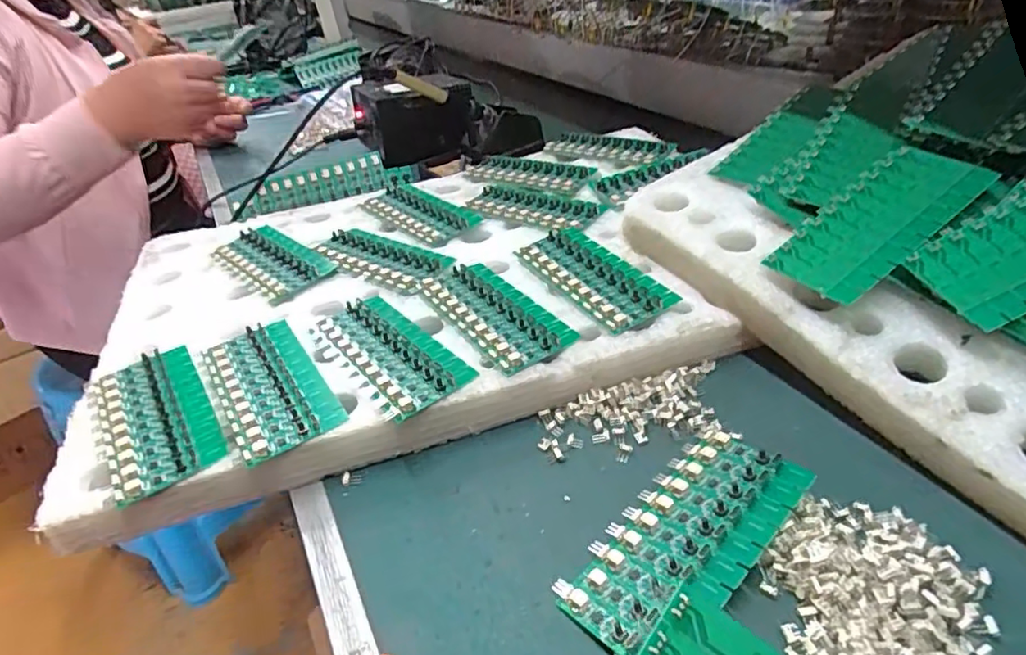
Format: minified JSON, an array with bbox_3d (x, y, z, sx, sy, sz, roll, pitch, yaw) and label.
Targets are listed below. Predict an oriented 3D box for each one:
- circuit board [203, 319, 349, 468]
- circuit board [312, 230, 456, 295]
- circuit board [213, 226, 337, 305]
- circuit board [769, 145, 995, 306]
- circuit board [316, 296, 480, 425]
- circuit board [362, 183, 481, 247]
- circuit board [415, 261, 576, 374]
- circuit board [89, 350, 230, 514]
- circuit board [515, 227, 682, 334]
[{"bbox_3d":[-0.164,0.036,0.398,0.062,0.008,0.132,-27,40,-23],"label":"circuit board"},{"bbox_3d":[-0.116,-0.066,0.525,0.139,0.008,0.065,20,45,33],"label":"circuit board"},{"bbox_3d":[-0.220,-0.065,0.537,0.063,0.012,0.137,-34,44,-30],"label":"circuit board"},{"bbox_3d":[0.234,-0.068,0.378,0.135,0.004,0.064,-37,45,-9],"label":"circuit board"},{"bbox_3d":[-0.086,0.013,0.414,0.060,0.006,0.135,-29,41,-25],"label":"circuit board"},{"bbox_3d":[-0.095,-0.118,0.593,0.060,0.006,0.135,-34,43,-30],"label":"circuit board"},{"bbox_3d":[-0.013,-0.015,0.440,0.063,0.009,0.137,-26,40,-22],"label":"circuit board"},{"bbox_3d":[-0.231,0.056,0.384,0.061,0.008,0.133,-28,41,-24],"label":"circuit board"},{"bbox_3d":[0.061,-0.041,0.461,0.061,0.012,0.134,-25,40,-21],"label":"circuit board"}]

